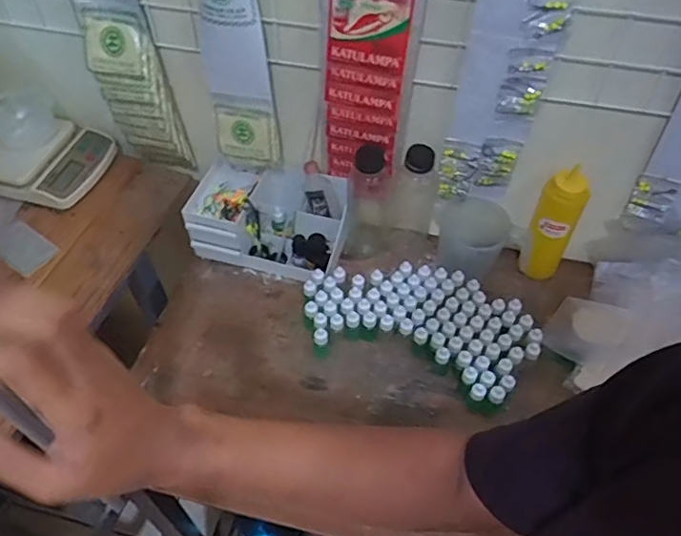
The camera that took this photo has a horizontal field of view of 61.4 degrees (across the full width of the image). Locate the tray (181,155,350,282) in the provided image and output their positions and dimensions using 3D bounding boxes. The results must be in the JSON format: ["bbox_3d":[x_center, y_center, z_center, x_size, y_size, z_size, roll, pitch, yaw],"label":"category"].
[{"bbox_3d":[-0.112,-0.078,0.894,0.230,0.103,0.136,11,52,9],"label":"tray"}]

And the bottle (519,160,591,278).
[{"bbox_3d":[0.303,-0.057,0.821,0.056,0.178,0.054,25,55,19],"label":"bottle"}]

